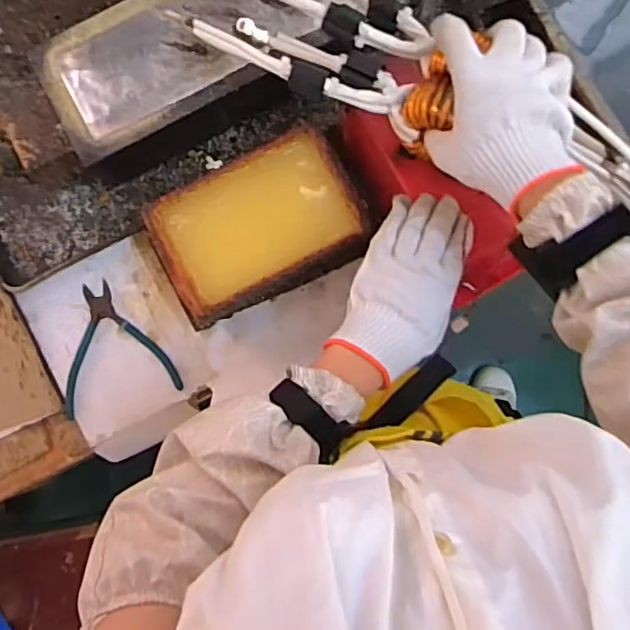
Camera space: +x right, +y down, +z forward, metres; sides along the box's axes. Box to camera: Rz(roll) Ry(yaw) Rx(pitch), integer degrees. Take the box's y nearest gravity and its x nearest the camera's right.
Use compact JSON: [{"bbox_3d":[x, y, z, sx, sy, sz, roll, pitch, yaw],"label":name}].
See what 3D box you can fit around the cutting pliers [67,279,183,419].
[{"bbox_3d":[-0.221,0.030,0.642,0.122,0.009,0.133,-16,84,0],"label":"cutting pliers"}]

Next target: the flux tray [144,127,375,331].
[{"bbox_3d":[-0.059,-0.090,0.619,0.201,0.068,0.139,-28,84,-2],"label":"flux tray"}]

